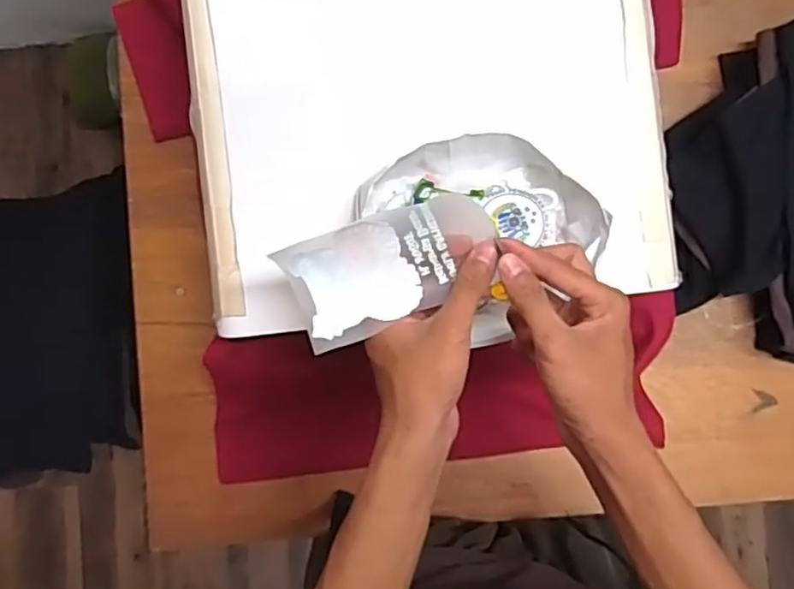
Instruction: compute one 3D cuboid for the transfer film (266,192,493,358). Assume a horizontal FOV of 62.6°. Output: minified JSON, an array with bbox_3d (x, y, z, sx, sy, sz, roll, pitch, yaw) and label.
[{"bbox_3d":[-0.003,-0.018,0.419,0.132,0.019,0.069,-21,103,4],"label":"transfer film"}]

